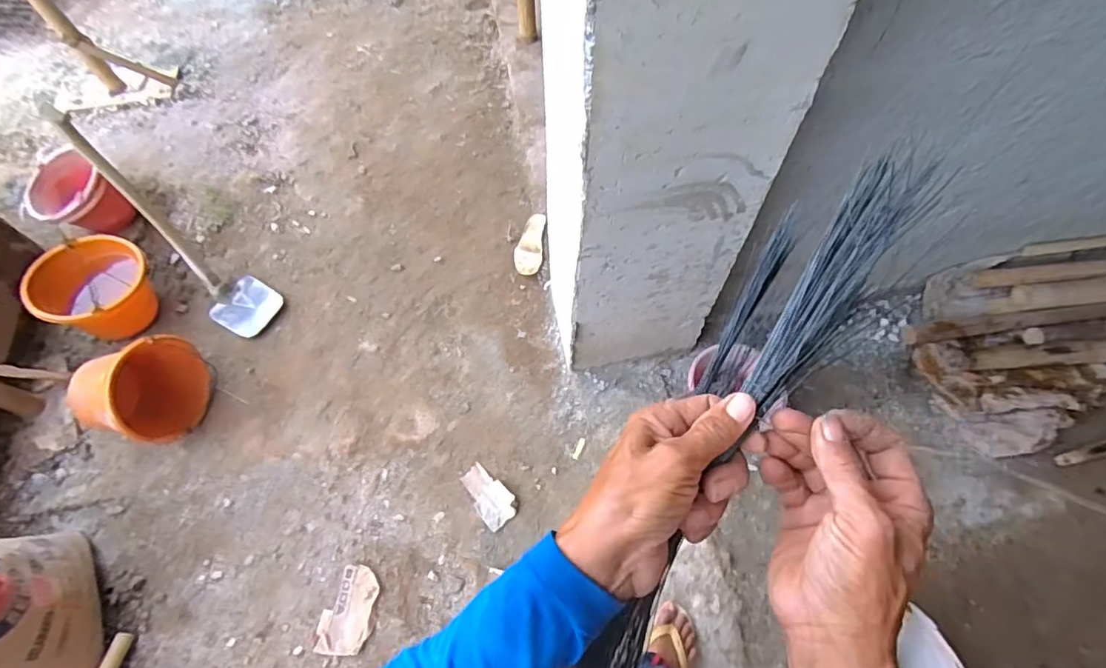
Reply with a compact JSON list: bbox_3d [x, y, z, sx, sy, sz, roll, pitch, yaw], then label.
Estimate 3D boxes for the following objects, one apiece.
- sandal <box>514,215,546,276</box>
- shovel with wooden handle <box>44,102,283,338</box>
[{"bbox_3d":[-0.073,-0.287,1.760,0.086,0.038,0.213,3,63,2],"label":"sandal"},{"bbox_3d":[-0.939,-0.255,1.374,0.296,0.646,0.170,38,69,18],"label":"shovel with wooden handle"}]

